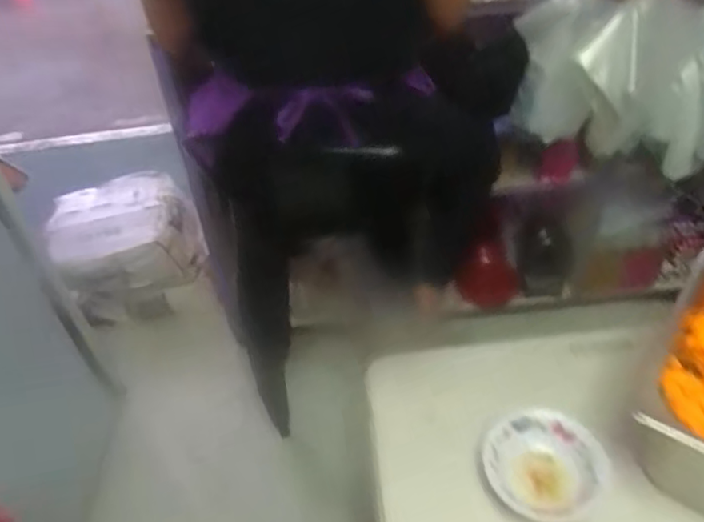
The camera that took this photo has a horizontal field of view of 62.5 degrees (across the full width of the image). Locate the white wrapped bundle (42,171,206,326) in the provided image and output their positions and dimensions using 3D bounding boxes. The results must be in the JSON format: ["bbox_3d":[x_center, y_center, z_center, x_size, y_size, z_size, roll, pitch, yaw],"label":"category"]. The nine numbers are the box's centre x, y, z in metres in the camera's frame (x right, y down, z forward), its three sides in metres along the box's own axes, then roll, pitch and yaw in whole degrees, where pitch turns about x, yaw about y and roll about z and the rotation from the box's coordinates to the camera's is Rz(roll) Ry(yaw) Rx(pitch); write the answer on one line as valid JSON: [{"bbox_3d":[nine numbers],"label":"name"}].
[{"bbox_3d":[-0.707,-0.032,1.853,0.454,0.380,0.343,-15,43,-10],"label":"white wrapped bundle"}]

